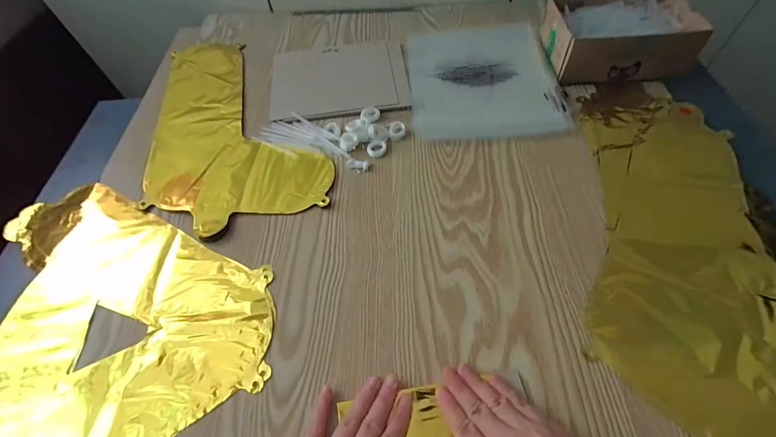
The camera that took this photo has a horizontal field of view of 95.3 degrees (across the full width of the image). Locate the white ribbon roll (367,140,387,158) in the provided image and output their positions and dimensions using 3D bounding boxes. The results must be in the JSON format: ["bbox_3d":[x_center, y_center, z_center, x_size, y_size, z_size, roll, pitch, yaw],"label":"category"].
[{"bbox_3d":[-0.015,-0.094,0.473,0.025,0.007,0.025,-2,57,3],"label":"white ribbon roll"}]

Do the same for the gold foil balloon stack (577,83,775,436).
[{"bbox_3d":[0.330,0.017,0.380,0.214,0.017,0.458,10,58,11],"label":"gold foil balloon stack"}]

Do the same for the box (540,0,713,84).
[{"bbox_3d":[0.336,-0.268,0.520,0.191,0.062,0.137,-1,57,4],"label":"box"}]

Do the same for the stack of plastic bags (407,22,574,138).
[{"bbox_3d":[0.140,-0.224,0.546,0.209,0.015,0.259,-2,57,3],"label":"stack of plastic bags"}]

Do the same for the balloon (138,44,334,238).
[{"bbox_3d":[-0.238,-0.153,0.529,0.227,0.008,0.409,-18,57,-7],"label":"balloon"}]

